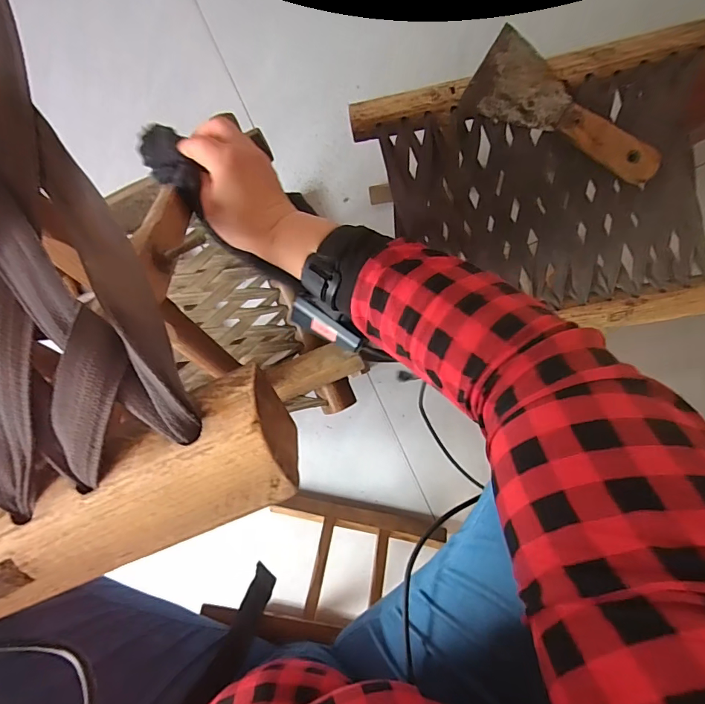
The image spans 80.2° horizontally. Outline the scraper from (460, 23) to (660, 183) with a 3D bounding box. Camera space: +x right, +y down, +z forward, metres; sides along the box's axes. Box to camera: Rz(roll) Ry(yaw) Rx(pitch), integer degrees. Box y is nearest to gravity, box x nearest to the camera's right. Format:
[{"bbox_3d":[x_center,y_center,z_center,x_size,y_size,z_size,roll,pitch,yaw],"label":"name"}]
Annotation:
[{"bbox_3d":[0.196,-0.214,0.375,0.179,0.009,0.065,30,93,-1],"label":"scraper"}]

